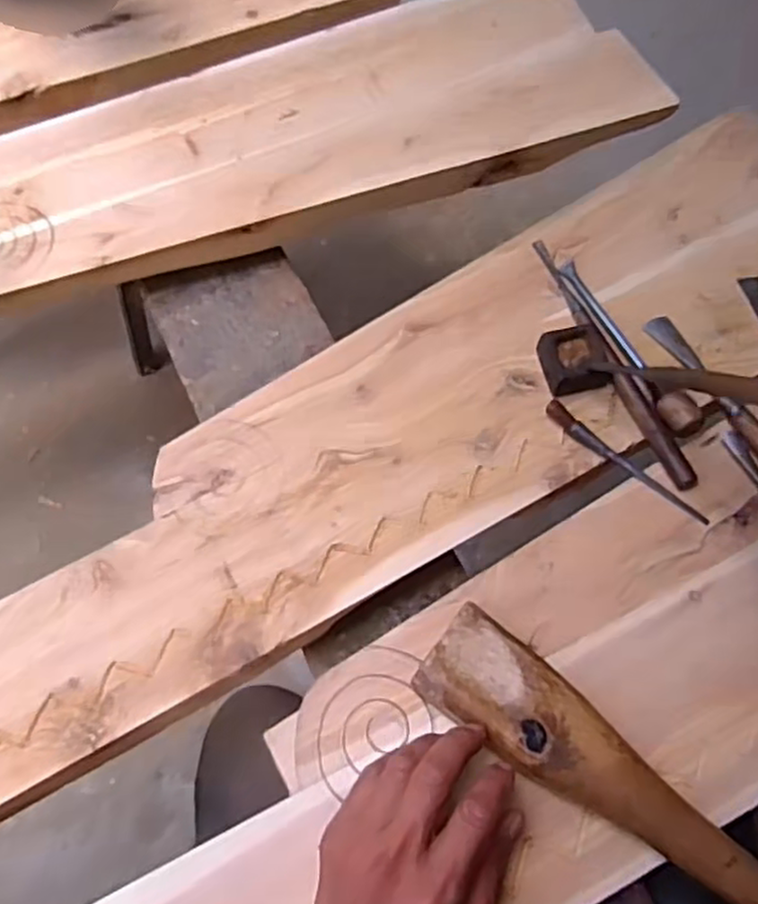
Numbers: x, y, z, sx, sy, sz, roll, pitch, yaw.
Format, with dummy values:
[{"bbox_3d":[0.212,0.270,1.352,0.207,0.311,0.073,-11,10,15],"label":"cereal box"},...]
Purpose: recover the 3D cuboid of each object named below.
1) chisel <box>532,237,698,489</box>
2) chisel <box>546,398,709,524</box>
[{"bbox_3d":[0.189,-0.083,0.584,0.022,0.018,0.254,-21,68,-8],"label":"chisel"},{"bbox_3d":[0.190,0.008,0.546,0.145,0.009,0.014,40,72,16],"label":"chisel"}]

